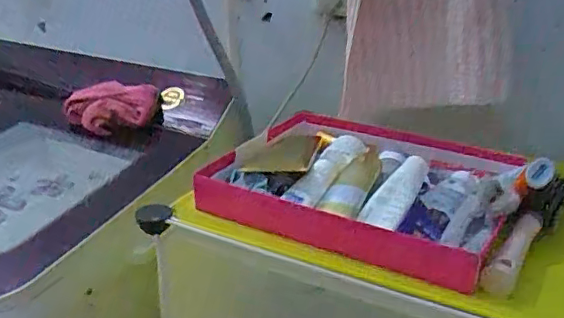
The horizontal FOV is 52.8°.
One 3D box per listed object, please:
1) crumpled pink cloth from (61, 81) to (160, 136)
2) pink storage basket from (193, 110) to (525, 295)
[{"bbox_3d":[-0.259,-0.072,0.867,0.140,0.075,0.075,-6,25,-13],"label":"crumpled pink cloth"},{"bbox_3d":[0.086,0.019,0.619,0.305,0.043,0.256,13,27,26],"label":"pink storage basket"}]

